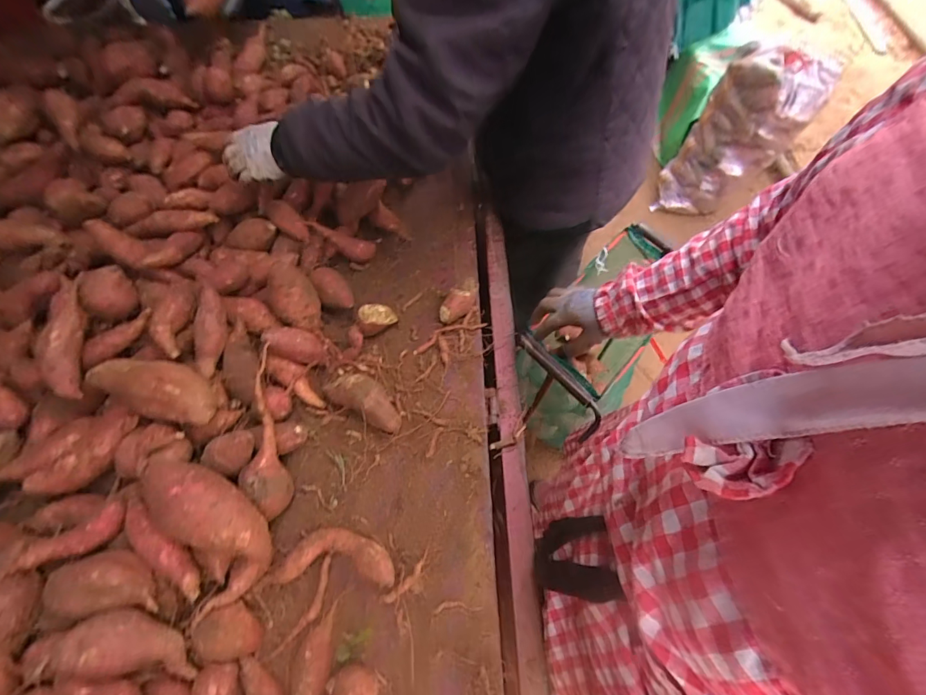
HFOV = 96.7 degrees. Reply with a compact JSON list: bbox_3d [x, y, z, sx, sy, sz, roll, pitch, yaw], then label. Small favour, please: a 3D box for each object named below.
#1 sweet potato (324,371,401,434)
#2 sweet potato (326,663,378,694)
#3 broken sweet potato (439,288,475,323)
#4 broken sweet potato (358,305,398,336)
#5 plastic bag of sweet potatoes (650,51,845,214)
[{"bbox_3d":[-0.148,0.074,0.623,0.125,0.052,0.053,25,66,11],"label":"sweet potato"},{"bbox_3d":[-0.124,0.401,0.476,0.052,0.037,0.057,1,64,-1],"label":"sweet potato"},{"bbox_3d":[-0.009,-0.073,0.703,0.043,0.041,0.073,37,69,15],"label":"broken sweet potato"},{"bbox_3d":[-0.142,-0.049,0.687,0.060,0.033,0.053,-15,65,-8],"label":"broken sweet potato"},{"bbox_3d":[0.977,-0.735,1.508,0.312,0.586,0.162,24,66,10],"label":"plastic bag of sweet potatoes"}]

